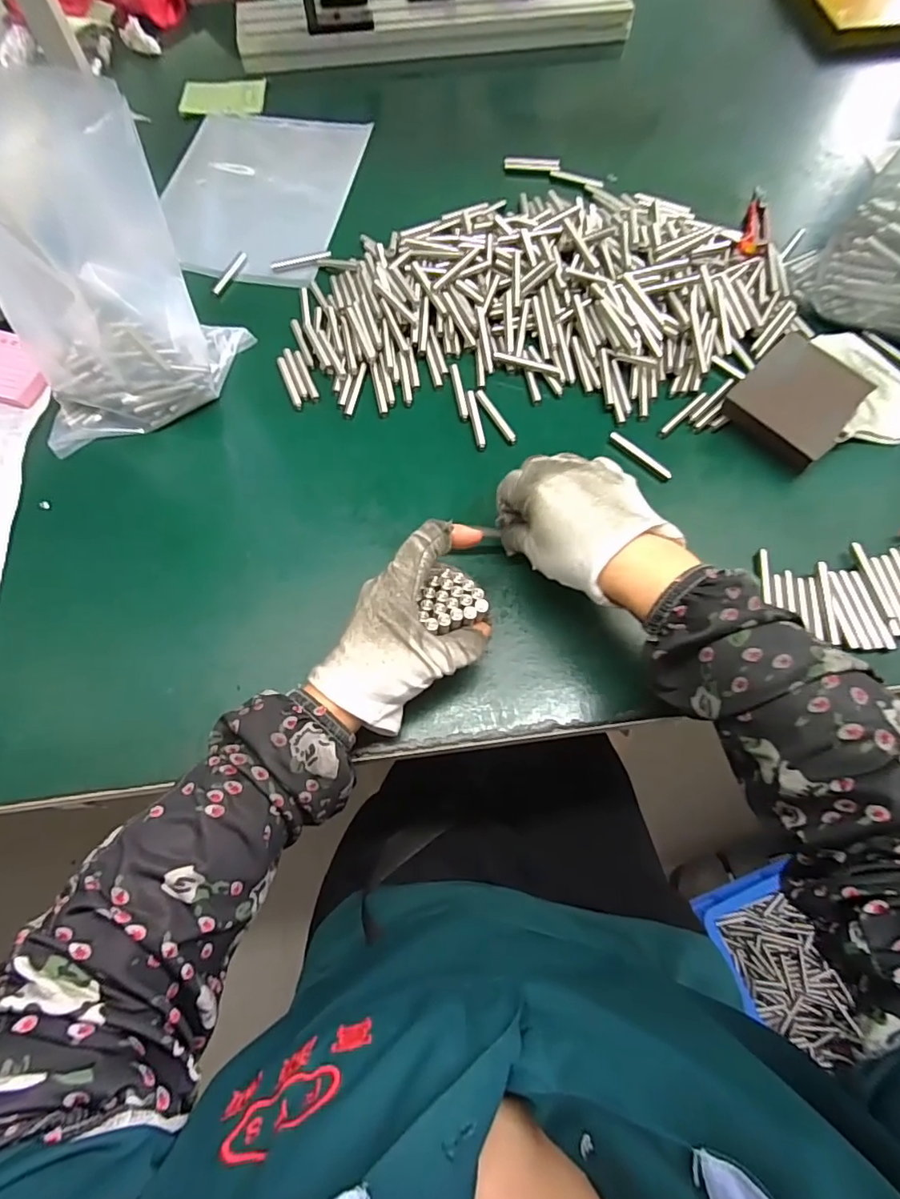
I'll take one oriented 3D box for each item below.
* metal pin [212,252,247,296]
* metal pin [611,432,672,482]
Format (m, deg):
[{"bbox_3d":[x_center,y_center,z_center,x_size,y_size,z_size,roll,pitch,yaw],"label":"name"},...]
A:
[{"bbox_3d":[-0.214,-0.315,0.521,0.008,0.008,0.060,16,65,8],"label":"metal pin"},{"bbox_3d":[0.150,-0.113,0.424,0.007,0.007,0.057,-42,70,-18],"label":"metal pin"}]

